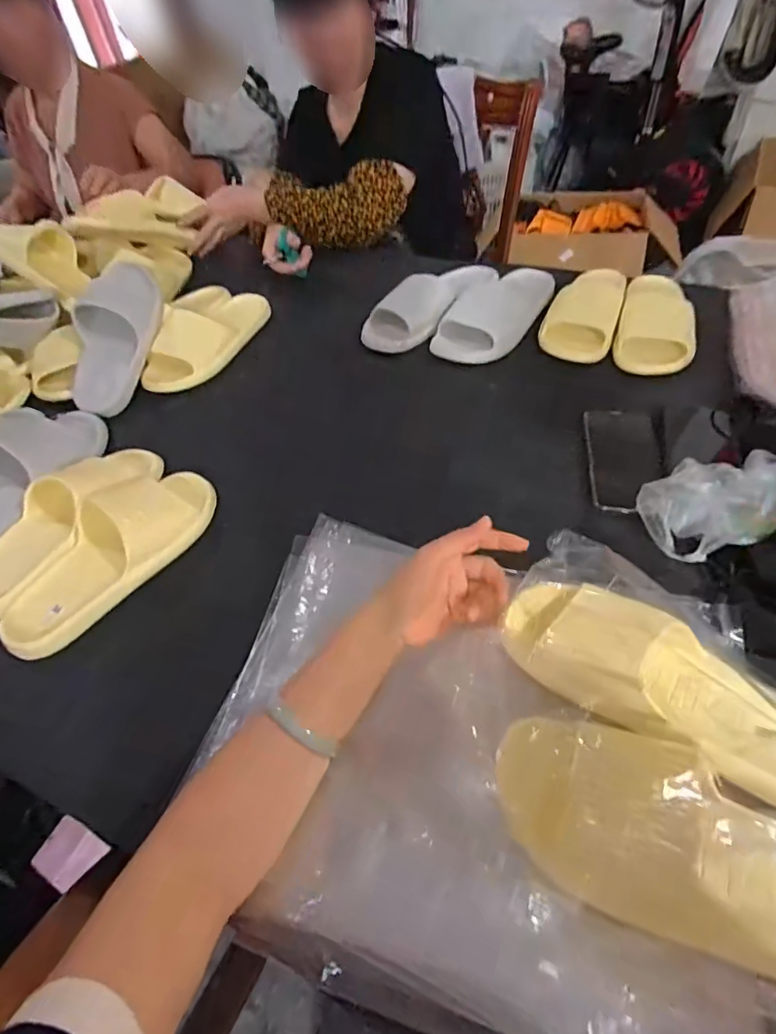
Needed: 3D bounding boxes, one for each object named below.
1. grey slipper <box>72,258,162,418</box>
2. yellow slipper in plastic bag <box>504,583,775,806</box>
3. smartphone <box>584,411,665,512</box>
[{"bbox_3d":[-0.418,-0.275,0.780,0.104,0.063,0.262,2,79,9],"label":"grey slipper"},{"bbox_3d":[0.189,0.111,0.354,0.226,0.060,0.096,32,60,29],"label":"yellow slipper in plastic bag"},{"bbox_3d":[0.264,-0.073,0.575,0.075,0.008,0.159,6,51,12],"label":"smartphone"}]

